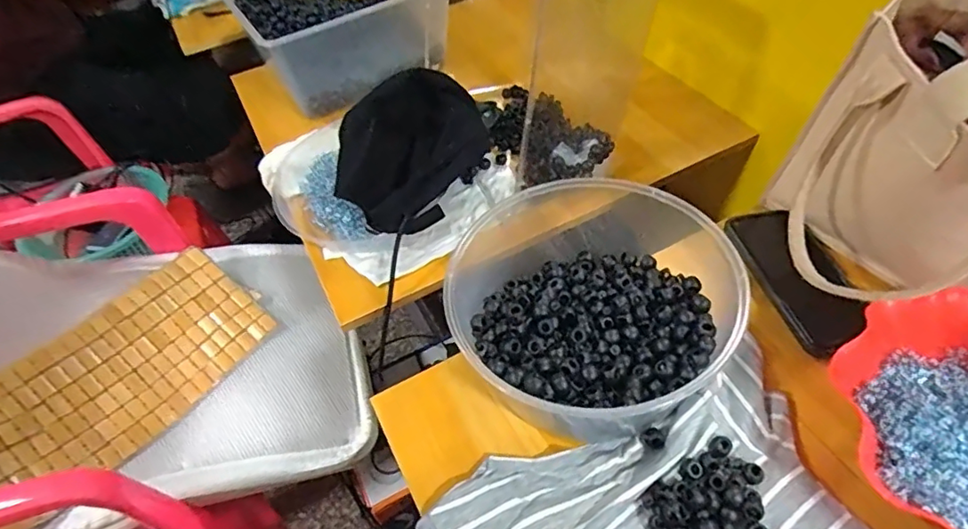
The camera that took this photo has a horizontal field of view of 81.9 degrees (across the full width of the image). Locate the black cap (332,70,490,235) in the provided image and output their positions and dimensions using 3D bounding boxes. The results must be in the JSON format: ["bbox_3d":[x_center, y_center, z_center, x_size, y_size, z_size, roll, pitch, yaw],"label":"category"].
[{"bbox_3d":[-0.080,-0.127,0.613,0.118,0.108,0.159,26,57,25],"label":"black cap"}]

